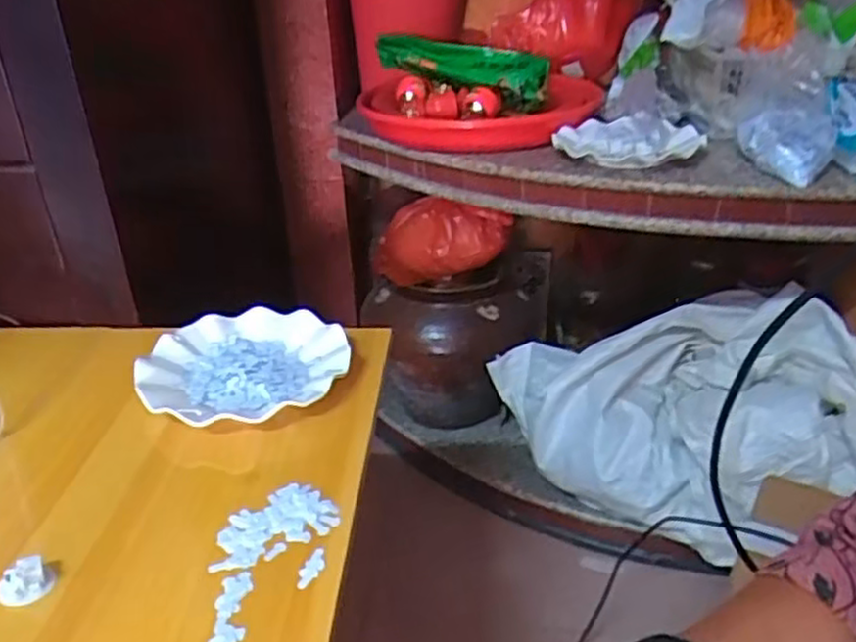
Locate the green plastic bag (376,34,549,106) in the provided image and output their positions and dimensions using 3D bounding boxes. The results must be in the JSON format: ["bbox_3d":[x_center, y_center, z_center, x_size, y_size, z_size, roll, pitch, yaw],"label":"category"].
[{"bbox_3d":[0.050,-0.375,1.089,0.260,0.064,0.059,19,35,34],"label":"green plastic bag"}]

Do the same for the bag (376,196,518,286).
[{"bbox_3d":[0.019,-0.126,1.192,0.223,0.122,0.080,0,29,4],"label":"bag"}]

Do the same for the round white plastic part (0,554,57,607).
[{"bbox_3d":[-0.257,0.164,0.473,0.033,0.020,0.033,-2,29,1],"label":"round white plastic part"}]

